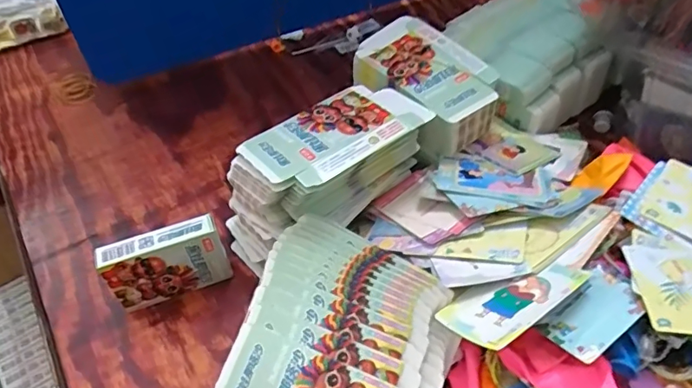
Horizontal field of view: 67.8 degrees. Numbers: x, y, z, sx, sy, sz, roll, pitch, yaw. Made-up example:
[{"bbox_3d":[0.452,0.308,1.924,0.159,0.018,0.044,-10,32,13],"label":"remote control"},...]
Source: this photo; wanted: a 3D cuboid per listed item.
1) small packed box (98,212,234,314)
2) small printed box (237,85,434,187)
[{"bbox_3d":[-0.146,0.060,0.426,0.091,0.070,0.019,-17,47,-11],"label":"small packed box"},{"bbox_3d":[-0.007,-0.052,0.423,0.148,0.010,0.079,-30,51,-22],"label":"small printed box"}]

